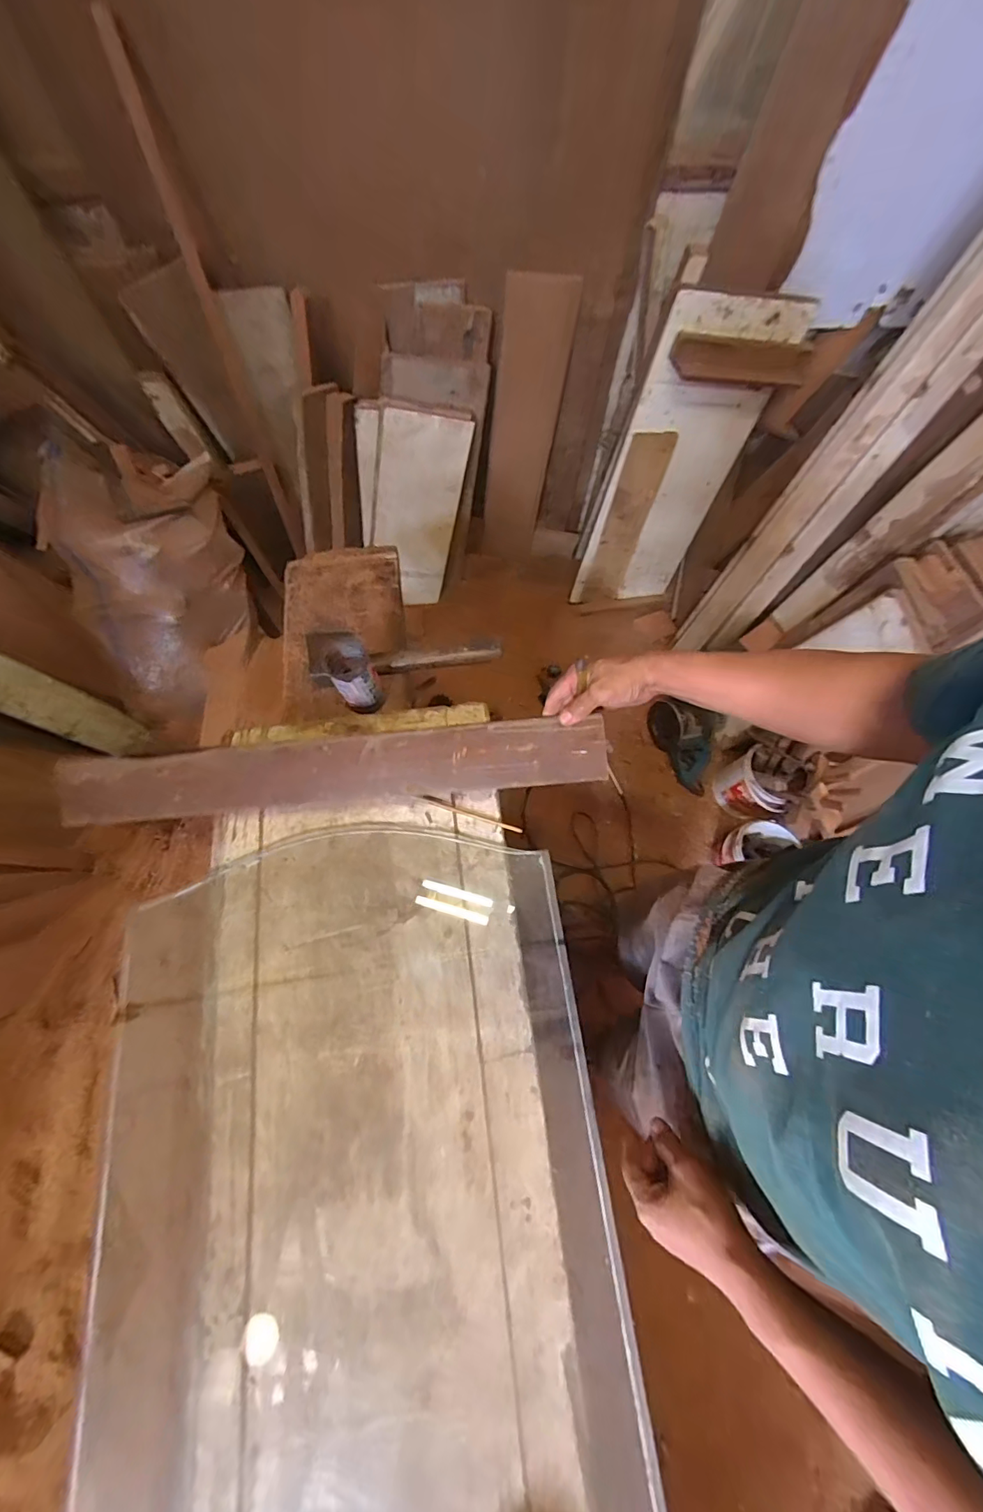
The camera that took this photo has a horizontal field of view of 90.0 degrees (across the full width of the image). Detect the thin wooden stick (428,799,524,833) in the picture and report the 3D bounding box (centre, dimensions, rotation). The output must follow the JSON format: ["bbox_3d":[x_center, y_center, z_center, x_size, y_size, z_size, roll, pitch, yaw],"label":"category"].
[{"bbox_3d":[-0.022,0.083,0.683,0.136,0.008,0.007,18,69,4],"label":"thin wooden stick"}]

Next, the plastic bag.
[{"bbox_3d":[-0.731,-0.381,1.043,0.292,0.337,0.451,-4,69,-4],"label":"plastic bag"}]

